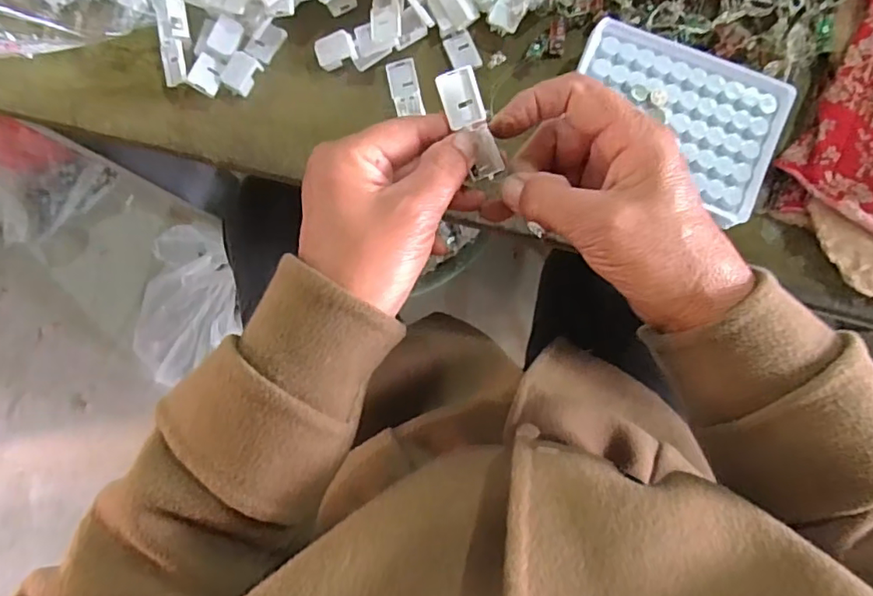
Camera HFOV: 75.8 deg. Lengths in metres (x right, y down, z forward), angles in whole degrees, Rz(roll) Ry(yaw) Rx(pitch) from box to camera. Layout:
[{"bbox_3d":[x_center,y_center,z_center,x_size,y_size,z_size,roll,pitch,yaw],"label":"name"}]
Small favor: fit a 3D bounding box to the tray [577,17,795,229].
[{"bbox_3d":[0.148,-0.114,0.352,0.125,0.013,0.094,22,87,4],"label":"tray"}]

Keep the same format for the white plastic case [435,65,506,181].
[{"bbox_3d":[0.018,-0.087,0.282,0.020,0.011,0.054,-23,105,0],"label":"white plastic case"}]

